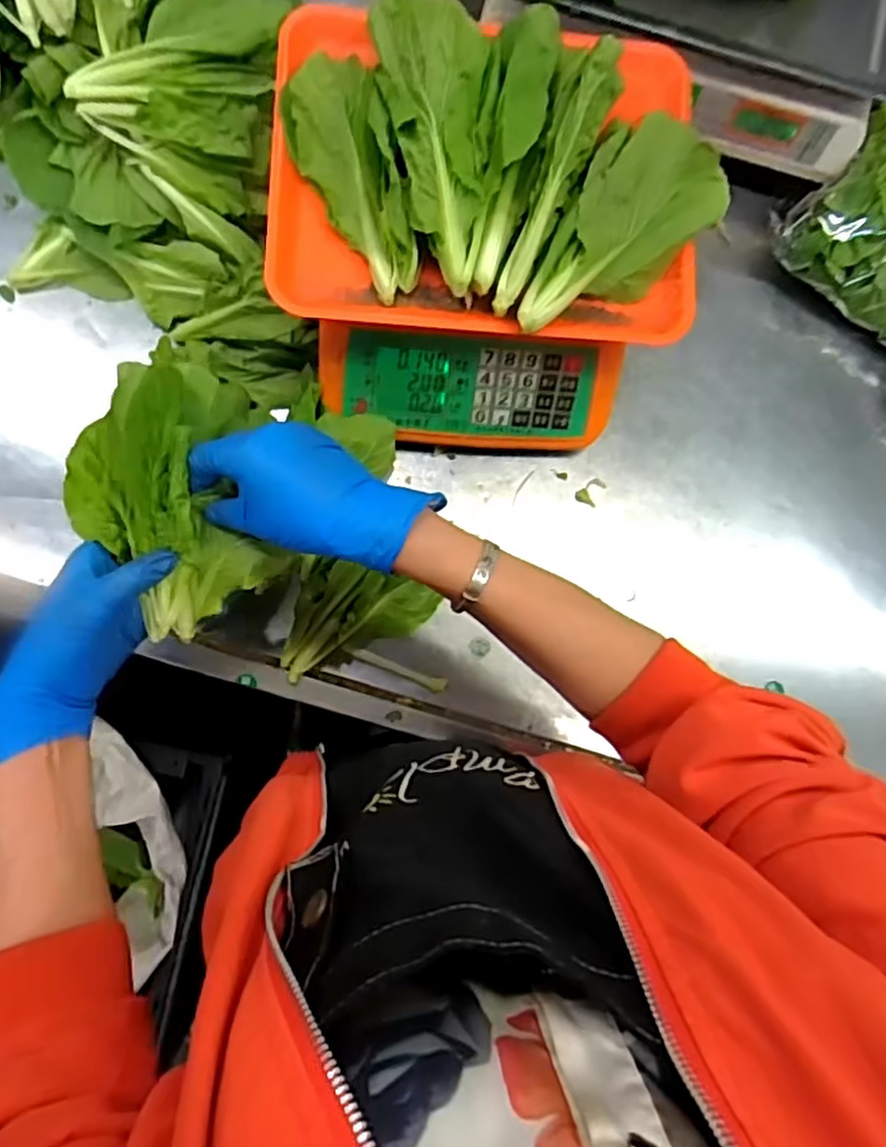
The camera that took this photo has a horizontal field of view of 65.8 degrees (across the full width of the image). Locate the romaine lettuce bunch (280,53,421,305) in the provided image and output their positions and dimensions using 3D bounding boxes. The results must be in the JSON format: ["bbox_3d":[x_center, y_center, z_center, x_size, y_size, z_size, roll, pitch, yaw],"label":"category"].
[{"bbox_3d":[-0.062,-0.274,0.450,0.059,0.053,0.172,-19,85,-8],"label":"romaine lettuce bunch"}]

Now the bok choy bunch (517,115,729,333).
[{"bbox_3d":[0.117,-0.234,0.469,0.174,0.054,0.081,-43,89,-9],"label":"bok choy bunch"}]

